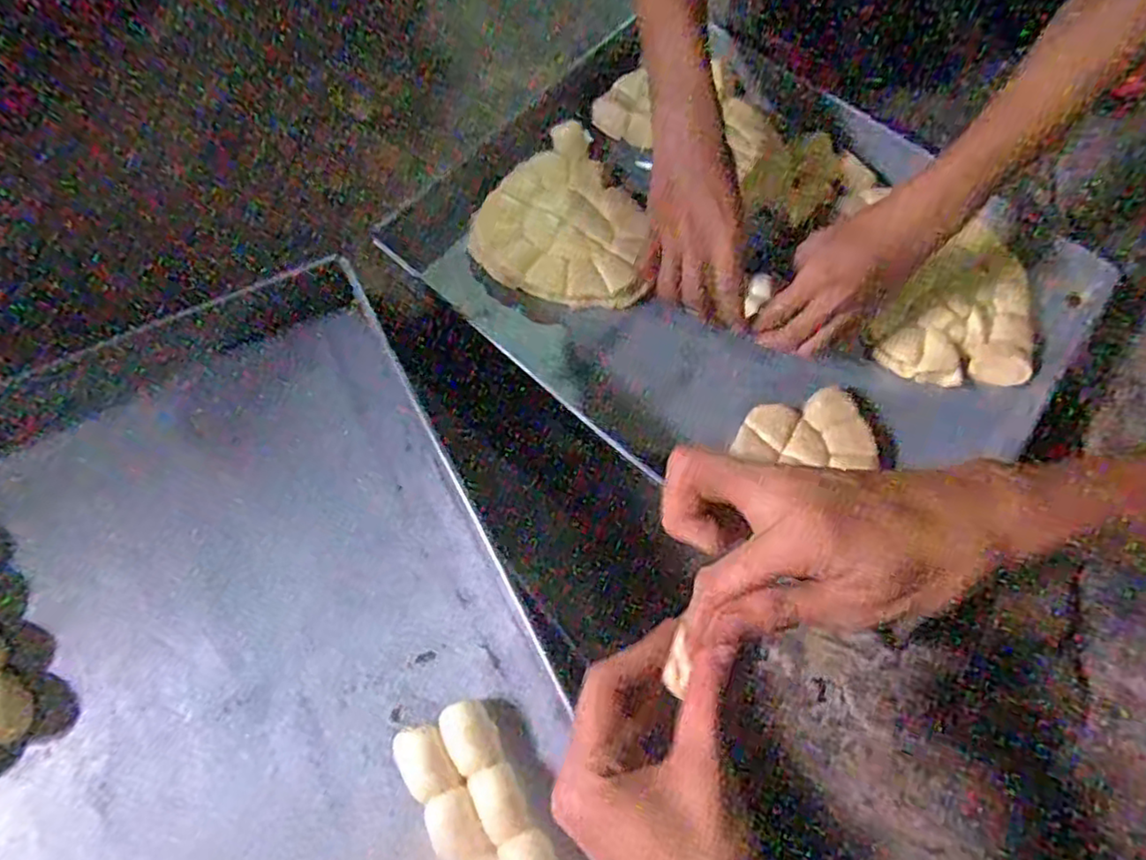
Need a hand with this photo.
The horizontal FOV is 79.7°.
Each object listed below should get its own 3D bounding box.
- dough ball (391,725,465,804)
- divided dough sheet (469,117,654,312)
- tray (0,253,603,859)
[{"bbox_3d":[-0.089,0.200,0.415,0.028,0.019,0.042,-32,72,-14],"label":"dough ball"},{"bbox_3d":[0.000,-0.198,0.626,0.147,0.020,0.177,18,68,6],"label":"divided dough sheet"},{"bbox_3d":[-0.235,0.176,0.419,0.414,0.056,0.542,-26,71,-12],"label":"tray"}]

